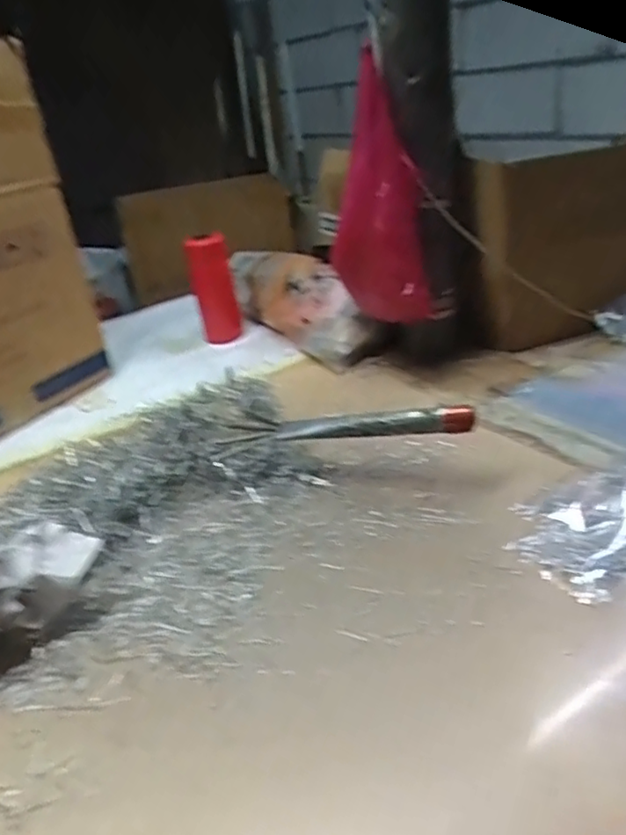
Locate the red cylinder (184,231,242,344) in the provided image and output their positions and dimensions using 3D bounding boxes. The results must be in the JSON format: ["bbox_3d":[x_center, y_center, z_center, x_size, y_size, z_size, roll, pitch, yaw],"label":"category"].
[{"bbox_3d":[-0.164,-0.209,1.078,0.070,0.183,0.054,-11,28,-8],"label":"red cylinder"}]

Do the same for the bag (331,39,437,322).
[{"bbox_3d":[0.082,-0.270,0.825,0.121,0.299,0.149,-6,29,6],"label":"bag"}]

